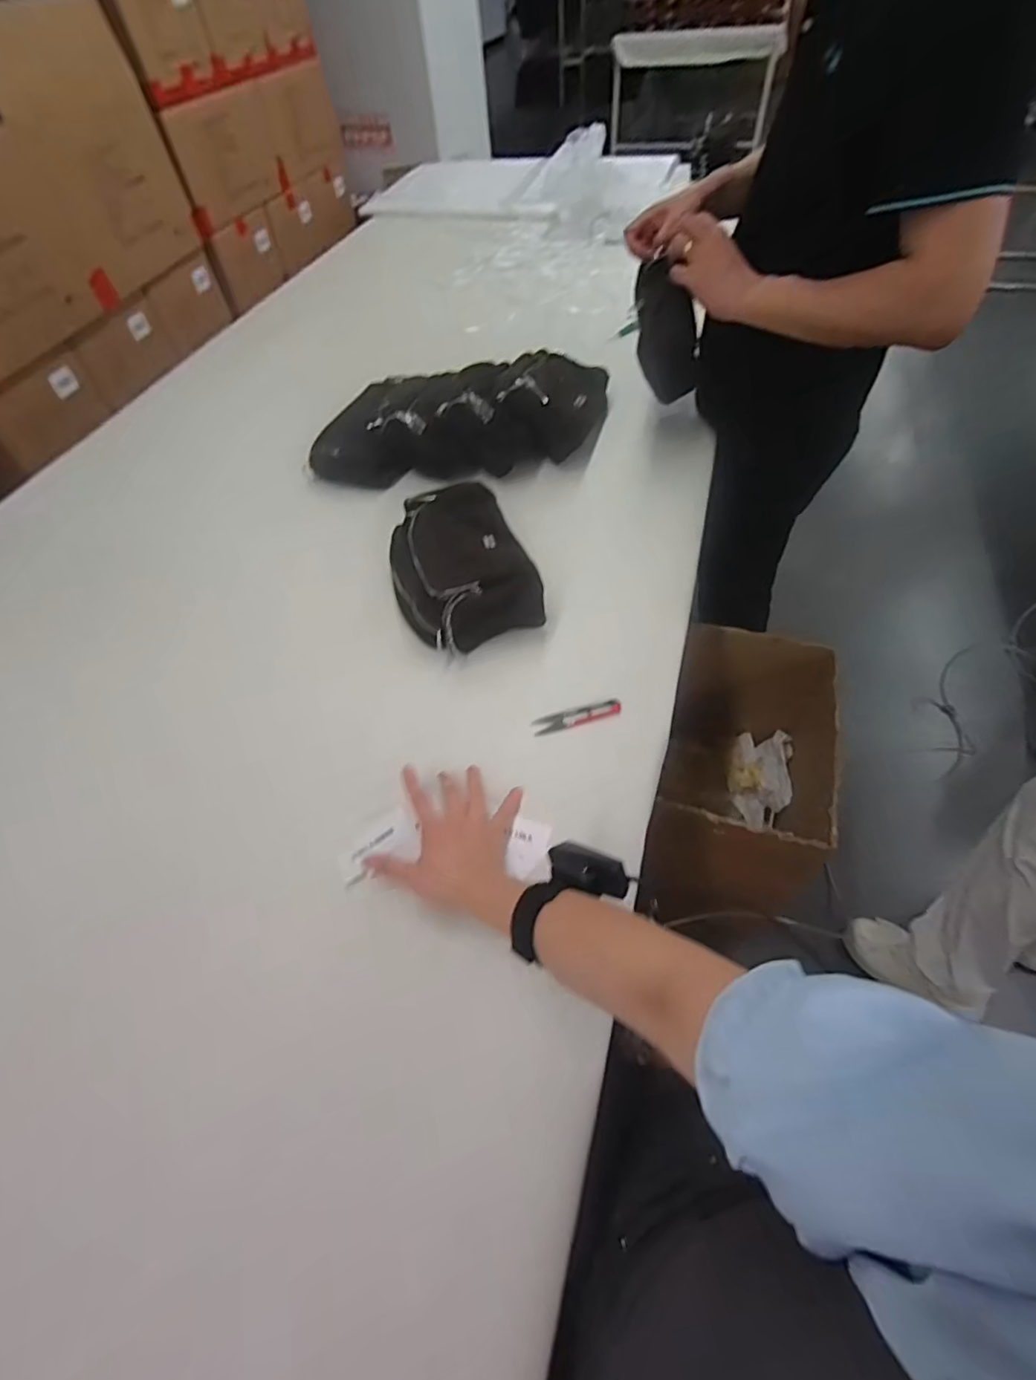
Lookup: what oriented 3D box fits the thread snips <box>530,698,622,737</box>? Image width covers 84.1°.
[{"bbox_3d":[0.070,0.031,0.691,0.106,0.013,0.023,-17,64,4],"label":"thread snips"}]

